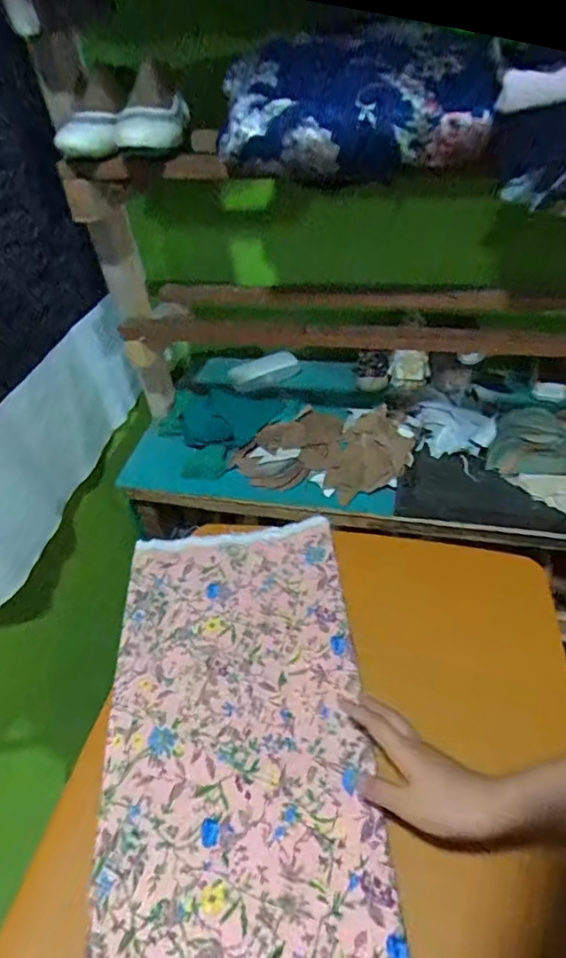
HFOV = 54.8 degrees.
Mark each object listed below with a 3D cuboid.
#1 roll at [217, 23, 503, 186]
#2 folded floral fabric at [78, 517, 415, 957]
[{"bbox_3d":[0.089,-0.440,0.664,0.295,0.143,0.165,8,43,14],"label":"roll"},{"bbox_3d":[-0.039,0.325,0.458,0.263,0.039,0.745,-4,41,0],"label":"folded floral fabric"}]

